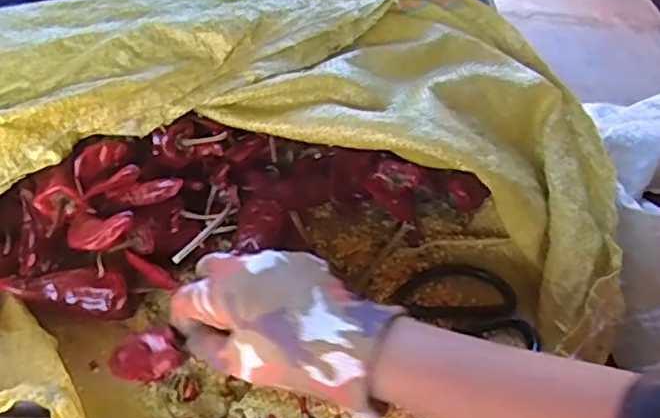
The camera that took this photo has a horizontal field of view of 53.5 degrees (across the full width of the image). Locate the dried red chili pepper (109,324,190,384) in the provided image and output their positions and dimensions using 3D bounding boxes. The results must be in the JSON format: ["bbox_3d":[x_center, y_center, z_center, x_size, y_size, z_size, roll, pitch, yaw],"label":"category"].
[{"bbox_3d":[-0.109,0.088,0.391,0.041,0.017,0.028,-16,85,-14],"label":"dried red chili pepper"}]

